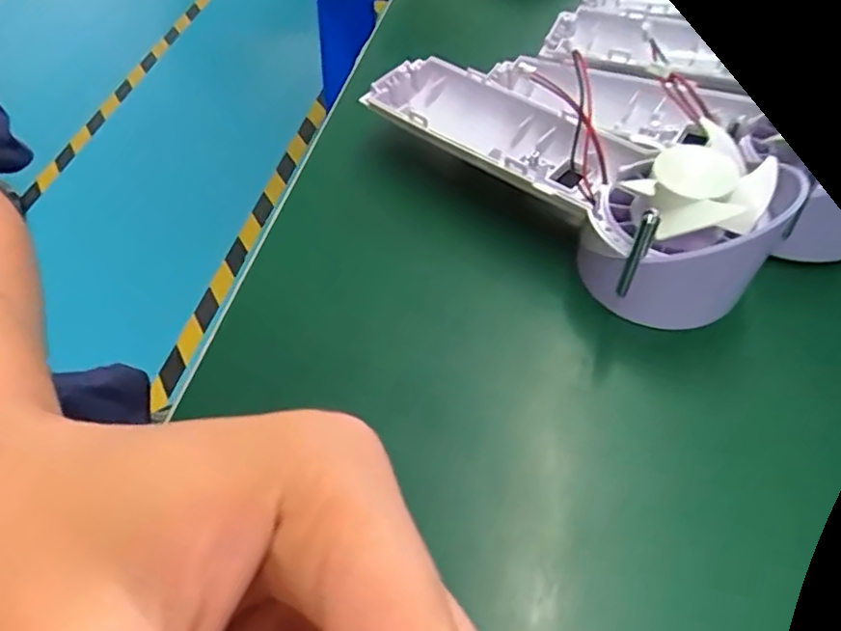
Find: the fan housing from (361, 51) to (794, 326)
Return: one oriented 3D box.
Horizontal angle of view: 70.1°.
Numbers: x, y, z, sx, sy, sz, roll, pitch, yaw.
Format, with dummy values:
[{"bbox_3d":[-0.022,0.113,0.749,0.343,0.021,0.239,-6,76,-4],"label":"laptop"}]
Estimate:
[{"bbox_3d":[0.055,-0.064,0.245,0.063,0.047,0.174,-39,60,-22],"label":"fan housing"}]

